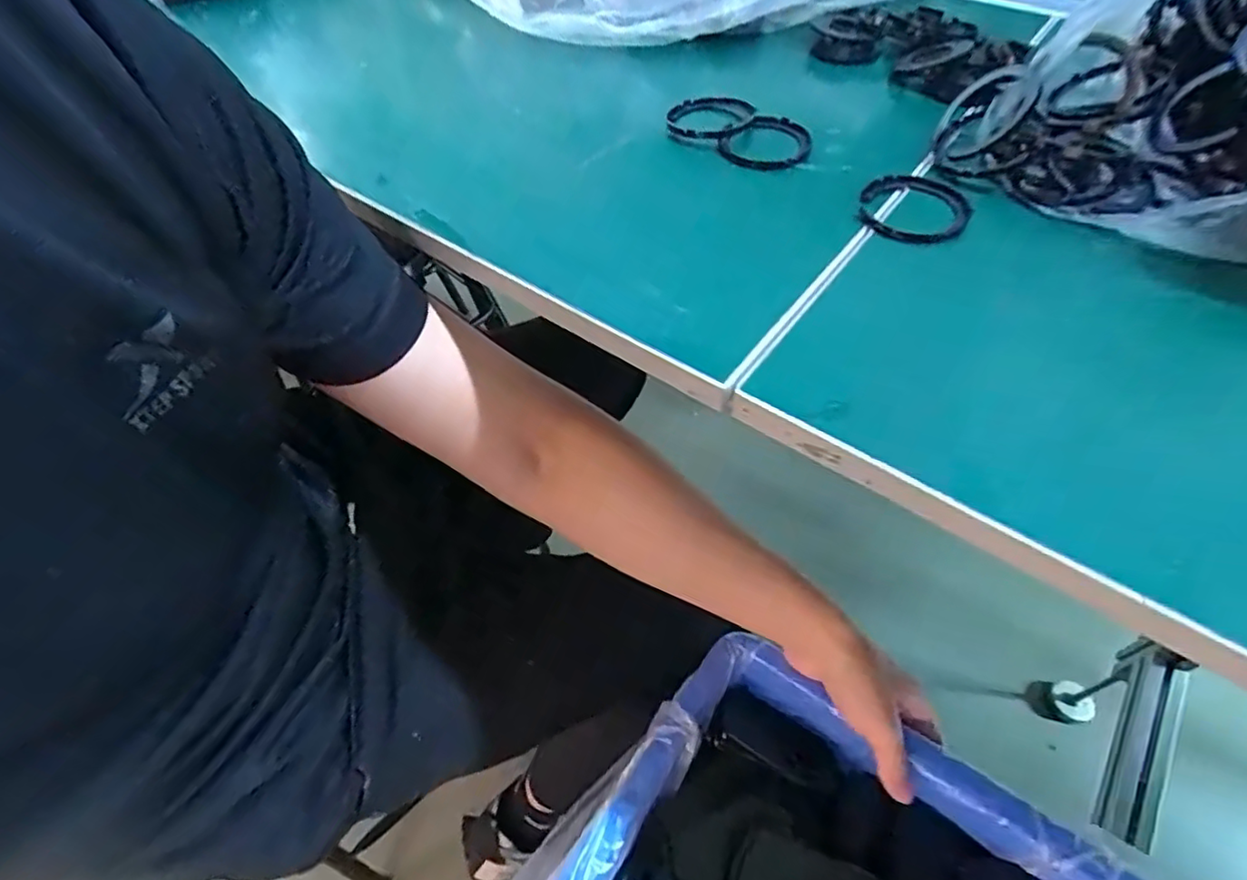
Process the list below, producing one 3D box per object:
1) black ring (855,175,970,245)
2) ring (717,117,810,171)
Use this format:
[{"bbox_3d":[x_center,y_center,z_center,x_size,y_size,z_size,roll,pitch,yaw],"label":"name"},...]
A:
[{"bbox_3d":[0.143,-0.112,0.303,0.052,0.011,0.057,-1,52,1],"label":"black ring"},{"bbox_3d":[0.081,-0.167,0.346,0.048,0.010,0.053,23,57,18],"label":"ring"}]

